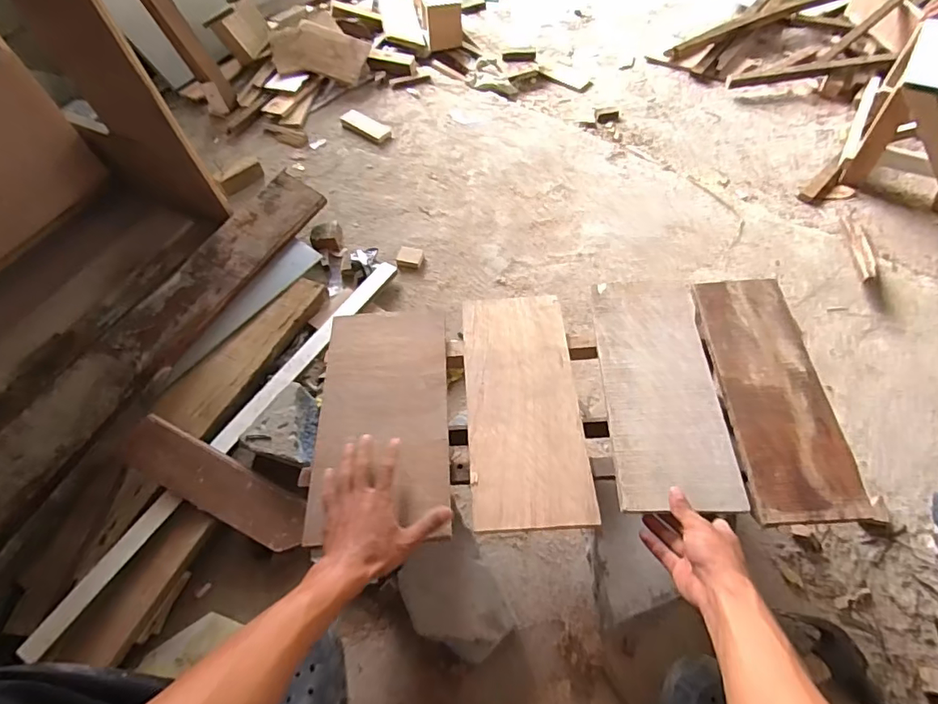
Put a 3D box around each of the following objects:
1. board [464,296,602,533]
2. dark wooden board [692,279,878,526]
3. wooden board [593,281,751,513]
[{"bbox_3d":[0.073,0.062,0.677,0.147,0.011,0.348,-4,57,1],"label":"board"},{"bbox_3d":[0.401,0.046,0.660,0.130,0.016,0.347,-2,57,3],"label":"dark wooden board"},{"bbox_3d":[0.259,0.040,0.675,0.146,0.015,0.344,0,57,4],"label":"wooden board"}]

